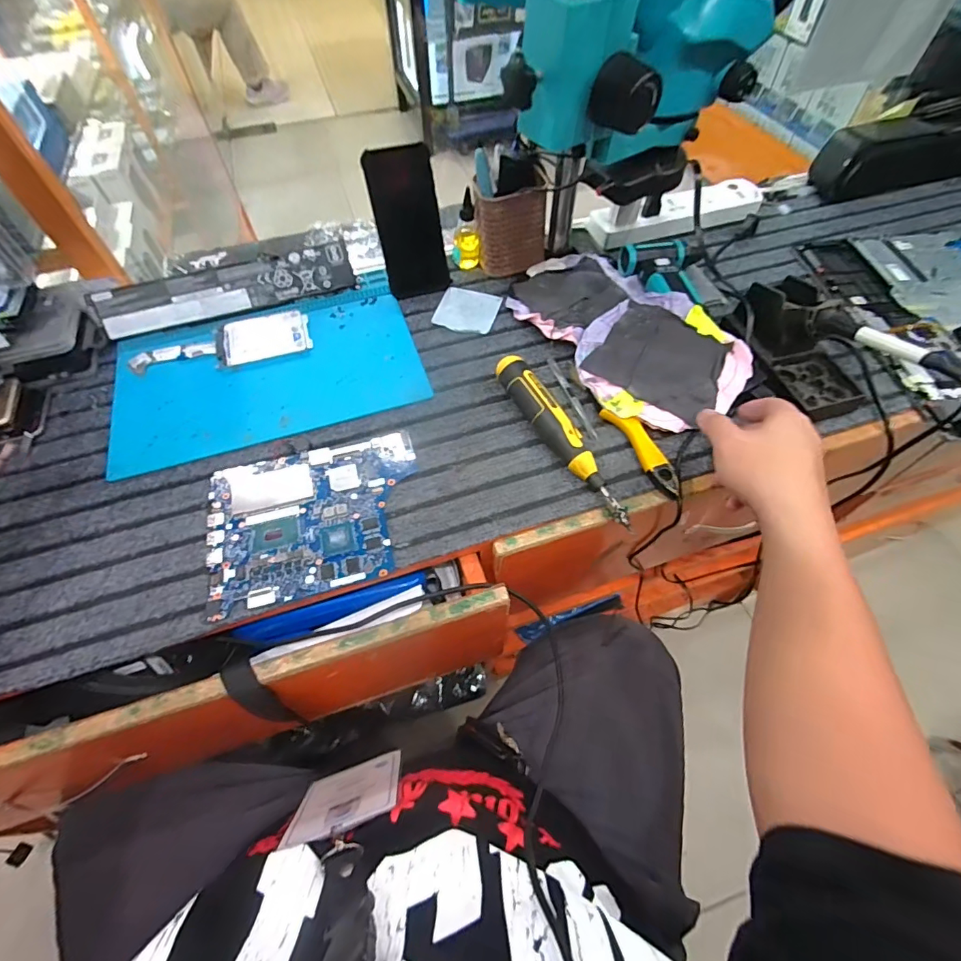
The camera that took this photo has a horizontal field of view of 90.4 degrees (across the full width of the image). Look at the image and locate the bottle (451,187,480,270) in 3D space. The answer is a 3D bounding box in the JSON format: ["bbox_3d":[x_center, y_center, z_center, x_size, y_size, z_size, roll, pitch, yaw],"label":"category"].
[{"bbox_3d":[-0.020,-0.332,0.638,0.028,0.092,0.027,-32,63,-18],"label":"bottle"}]

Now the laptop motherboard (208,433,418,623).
[{"bbox_3d":[-0.157,0.035,0.462,0.197,0.009,0.152,-13,59,-8],"label":"laptop motherboard"}]

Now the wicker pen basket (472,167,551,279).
[{"bbox_3d":[0.040,-0.342,0.628,0.092,0.096,0.076,-3,58,-2],"label":"wicker pen basket"}]

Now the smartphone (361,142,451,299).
[{"bbox_3d":[-0.089,-0.318,0.594,0.075,0.162,0.014,-13,33,-6],"label":"smartphone"}]

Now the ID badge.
[{"bbox_3d":[-0.117,0.277,0.418,0.092,0.133,0.005,-13,81,-10],"label":"ID badge"}]

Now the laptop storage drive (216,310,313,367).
[{"bbox_3d":[-0.268,-0.178,0.586,0.109,0.013,0.067,-13,59,-8],"label":"laptop storage drive"}]

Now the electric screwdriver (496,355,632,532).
[{"bbox_3d":[0.084,-0.045,0.485,0.030,0.039,0.210,-28,62,-16],"label":"electric screwdriver"}]

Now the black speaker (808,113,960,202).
[{"bbox_3d":[0.750,-0.542,0.765,0.436,0.082,0.080,-15,58,-9],"label":"black speaker"}]

